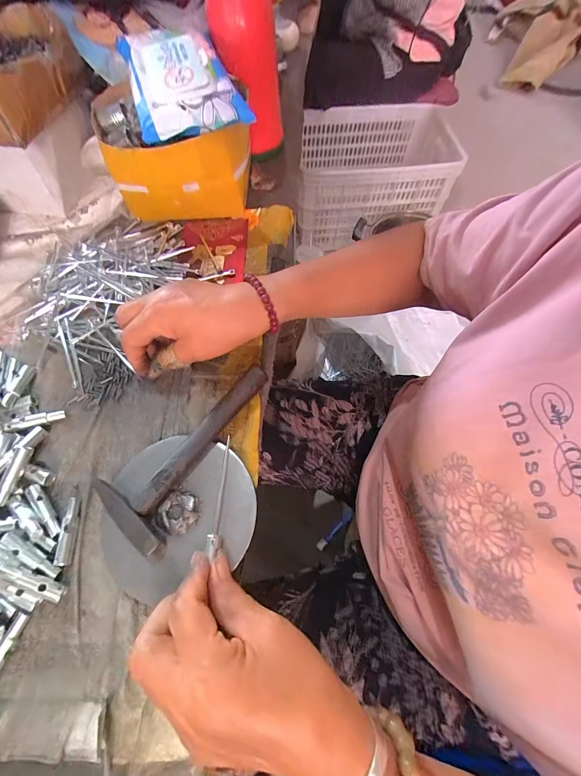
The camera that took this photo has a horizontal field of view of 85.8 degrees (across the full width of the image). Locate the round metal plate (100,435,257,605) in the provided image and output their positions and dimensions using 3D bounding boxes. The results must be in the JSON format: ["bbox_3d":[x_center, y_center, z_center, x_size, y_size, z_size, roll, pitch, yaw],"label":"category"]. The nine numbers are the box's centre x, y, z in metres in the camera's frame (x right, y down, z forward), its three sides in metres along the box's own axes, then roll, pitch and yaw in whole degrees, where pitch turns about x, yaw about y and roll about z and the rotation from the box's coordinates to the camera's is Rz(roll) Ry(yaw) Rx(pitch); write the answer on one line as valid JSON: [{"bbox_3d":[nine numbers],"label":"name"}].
[{"bbox_3d":[-0.095,0.100,0.264,0.125,0.016,0.115,0,65,0],"label":"round metal plate"}]

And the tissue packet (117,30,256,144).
[{"bbox_3d":[-0.117,-0.331,0.335,0.109,0.036,0.155,-17,66,-8],"label":"tissue packet"}]

